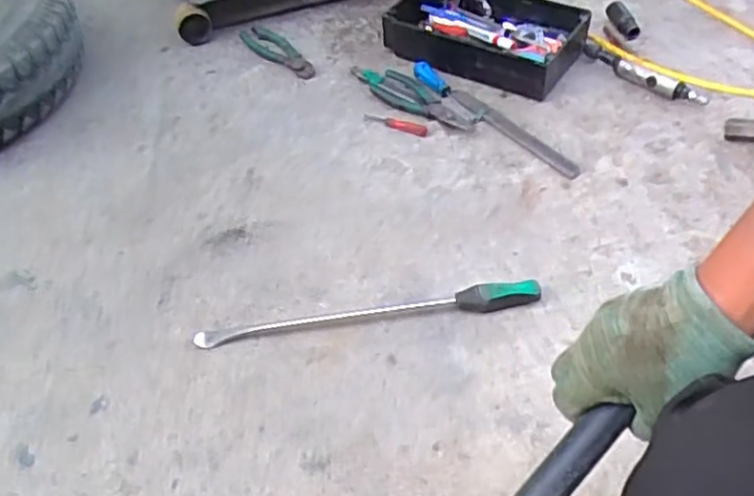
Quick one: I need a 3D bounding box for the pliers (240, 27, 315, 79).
[{"bbox_3d":[-0.164,-0.325,1.143,0.052,0.014,0.169,-34,55,-27],"label":"pliers"}]

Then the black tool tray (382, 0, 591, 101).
[{"bbox_3d":[0.175,-0.345,1.132,0.296,0.069,0.213,22,51,20],"label":"black tool tray"}]

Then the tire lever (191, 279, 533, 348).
[{"bbox_3d":[-0.008,0.069,0.763,0.381,0.021,0.029,-6,47,-5],"label":"tire lever"}]

